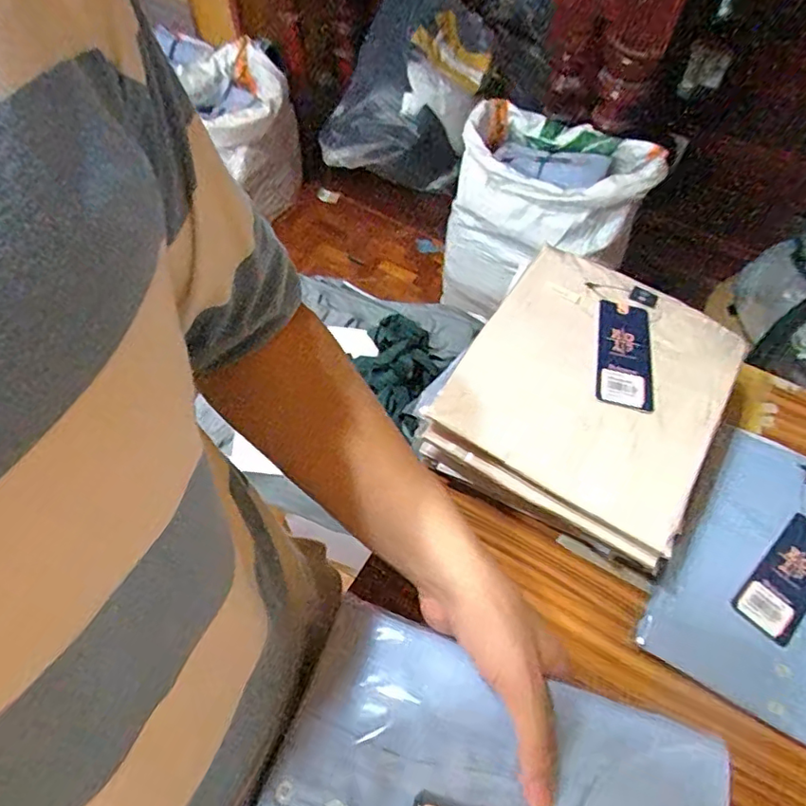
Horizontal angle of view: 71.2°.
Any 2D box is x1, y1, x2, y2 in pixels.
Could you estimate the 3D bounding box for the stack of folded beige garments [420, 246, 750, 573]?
[{"bbox_3d":[0.167,-0.013,0.511,0.221,0.080,0.254,26,67,13],"label":"stack of folded beige garments"}]

